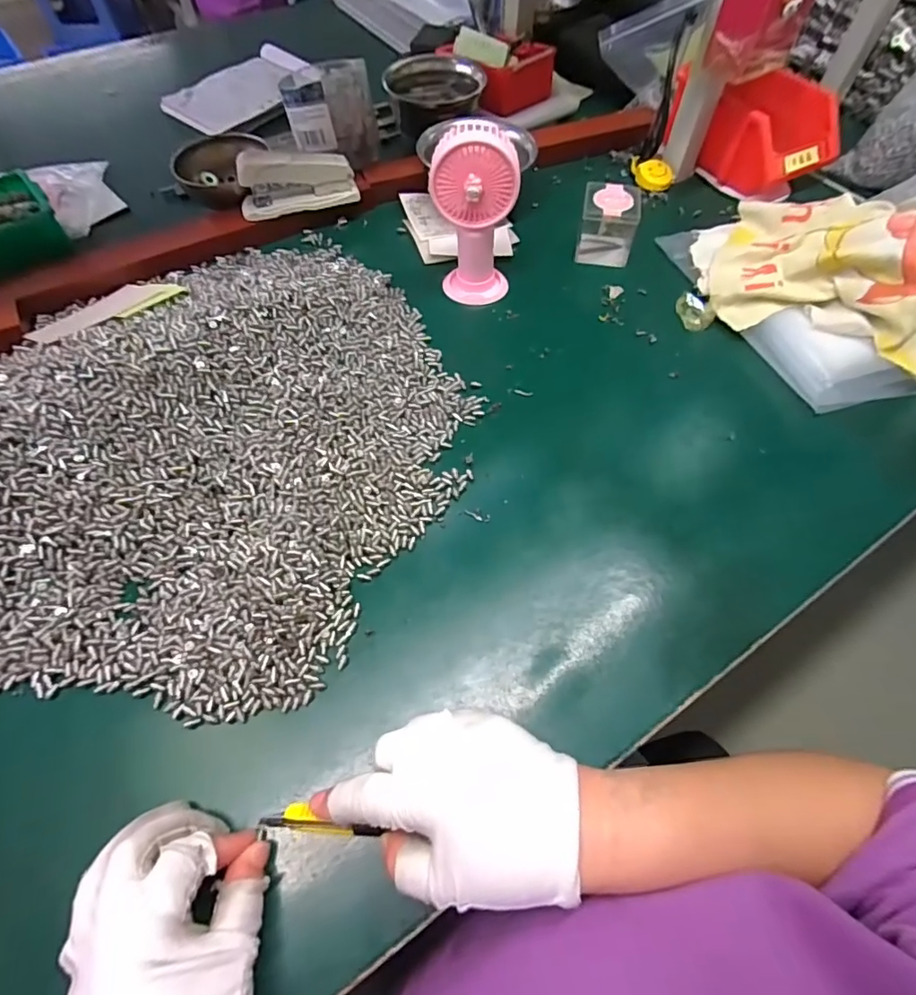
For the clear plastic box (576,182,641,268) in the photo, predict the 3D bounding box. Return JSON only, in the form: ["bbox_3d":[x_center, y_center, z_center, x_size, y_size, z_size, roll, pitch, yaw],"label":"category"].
[{"bbox_3d":[0.159,-0.292,0.536,0.057,0.048,0.055,14,60,7],"label":"clear plastic box"}]

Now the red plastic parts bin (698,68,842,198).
[{"bbox_3d":[0.365,-0.413,0.582,0.118,0.068,0.099,-24,63,-14],"label":"red plastic parts bin"}]

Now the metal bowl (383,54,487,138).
[{"bbox_3d":[-0.029,-0.526,0.653,0.120,0.053,0.120,0,60,0],"label":"metal bowl"}]

